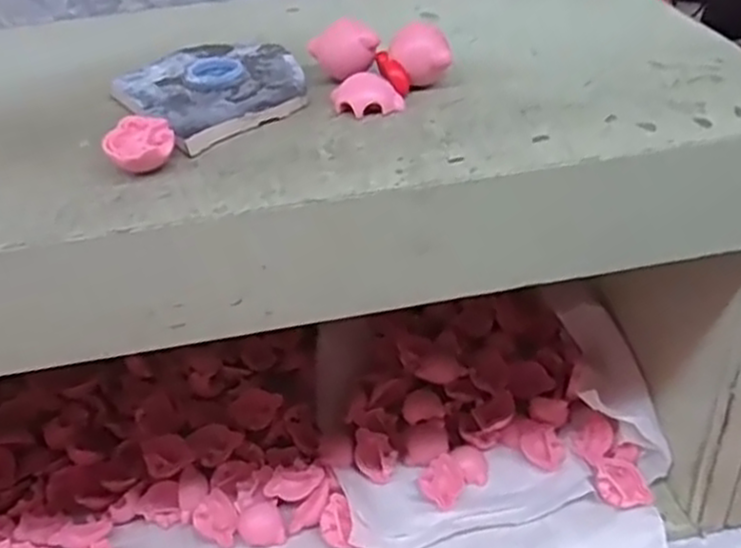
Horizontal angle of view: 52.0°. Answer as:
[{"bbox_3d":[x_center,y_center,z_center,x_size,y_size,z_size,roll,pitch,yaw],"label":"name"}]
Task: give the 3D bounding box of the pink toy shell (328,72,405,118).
[{"bbox_3d":[-0.002,-0.083,0.352,0.031,0.013,0.020,-11,35,-8],"label":"pink toy shell"}]

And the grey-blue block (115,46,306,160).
[{"bbox_3d":[-0.076,-0.094,0.377,0.086,0.010,0.105,-23,39,-25],"label":"grey-blue block"}]

